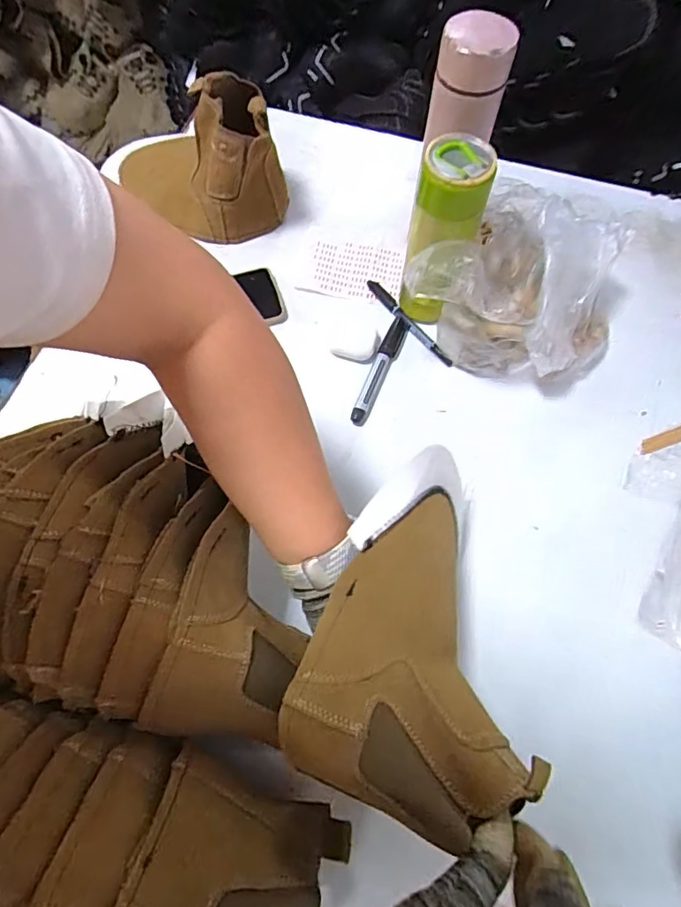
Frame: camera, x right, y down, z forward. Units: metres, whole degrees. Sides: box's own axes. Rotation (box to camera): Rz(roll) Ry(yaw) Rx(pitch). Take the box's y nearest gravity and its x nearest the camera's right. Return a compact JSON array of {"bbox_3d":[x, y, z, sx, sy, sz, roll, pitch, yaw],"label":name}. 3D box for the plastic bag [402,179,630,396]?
[{"bbox_3d":[0.210,-0.188,0.532,0.192,0.128,0.246,32,70,11],"label":"plastic bag"}]

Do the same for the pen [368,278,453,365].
[{"bbox_3d":[0.076,-0.152,0.579,0.012,0.012,0.141,-34,72,-15],"label":"pen"}]

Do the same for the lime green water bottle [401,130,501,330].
[{"bbox_3d":[0.101,-0.212,0.509,0.060,0.187,0.051,24,69,8],"label":"lime green water bottle"}]

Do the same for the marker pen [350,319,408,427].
[{"bbox_3d":[0.043,-0.095,0.550,0.019,0.015,0.145,22,68,8],"label":"marker pen"}]

